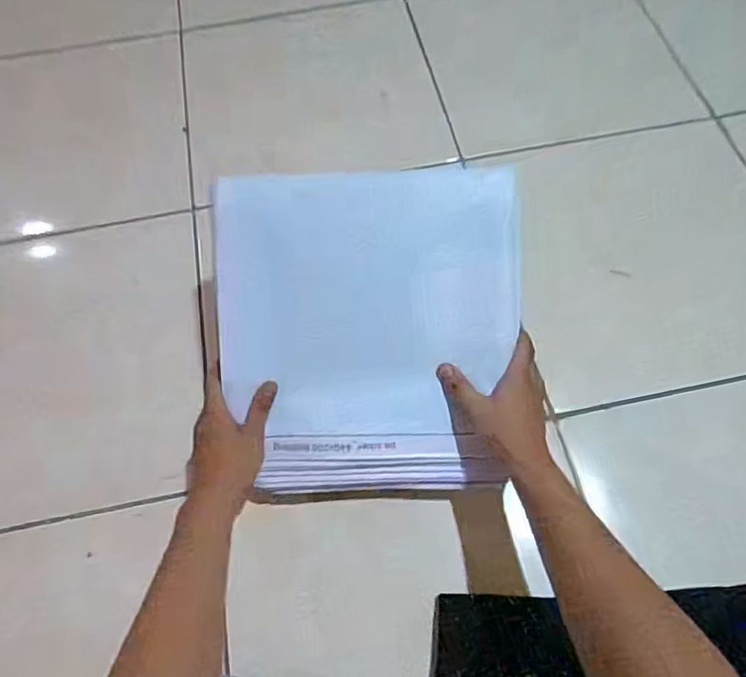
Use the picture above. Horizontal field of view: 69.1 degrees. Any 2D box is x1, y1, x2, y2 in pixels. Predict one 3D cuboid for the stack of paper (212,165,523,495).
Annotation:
[{"bbox_3d":[-0.001,-0.005,0.562,0.301,0.028,0.329,-2,91,0],"label":"stack of paper"}]

